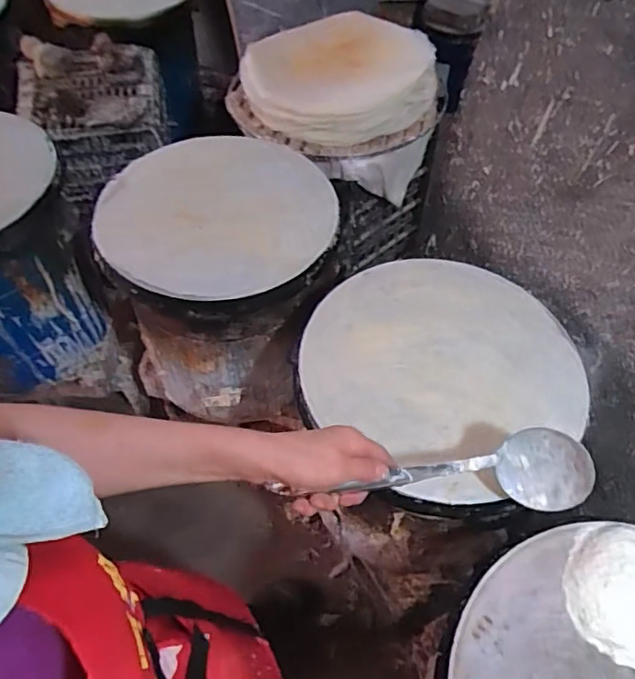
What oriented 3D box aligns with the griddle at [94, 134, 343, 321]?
[{"bbox_3d":[-0.161,-0.198,0.902,0.372,0.035,0.379,0,55,0],"label":"griddle"}]

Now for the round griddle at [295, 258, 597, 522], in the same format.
[{"bbox_3d":[0.173,0.027,0.763,0.368,0.030,0.350,0,55,0],"label":"round griddle"}]

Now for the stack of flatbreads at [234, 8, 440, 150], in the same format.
[{"bbox_3d":[0.046,-0.553,1.161,0.376,0.107,0.374,36,62,22],"label":"stack of flatbreads"}]

